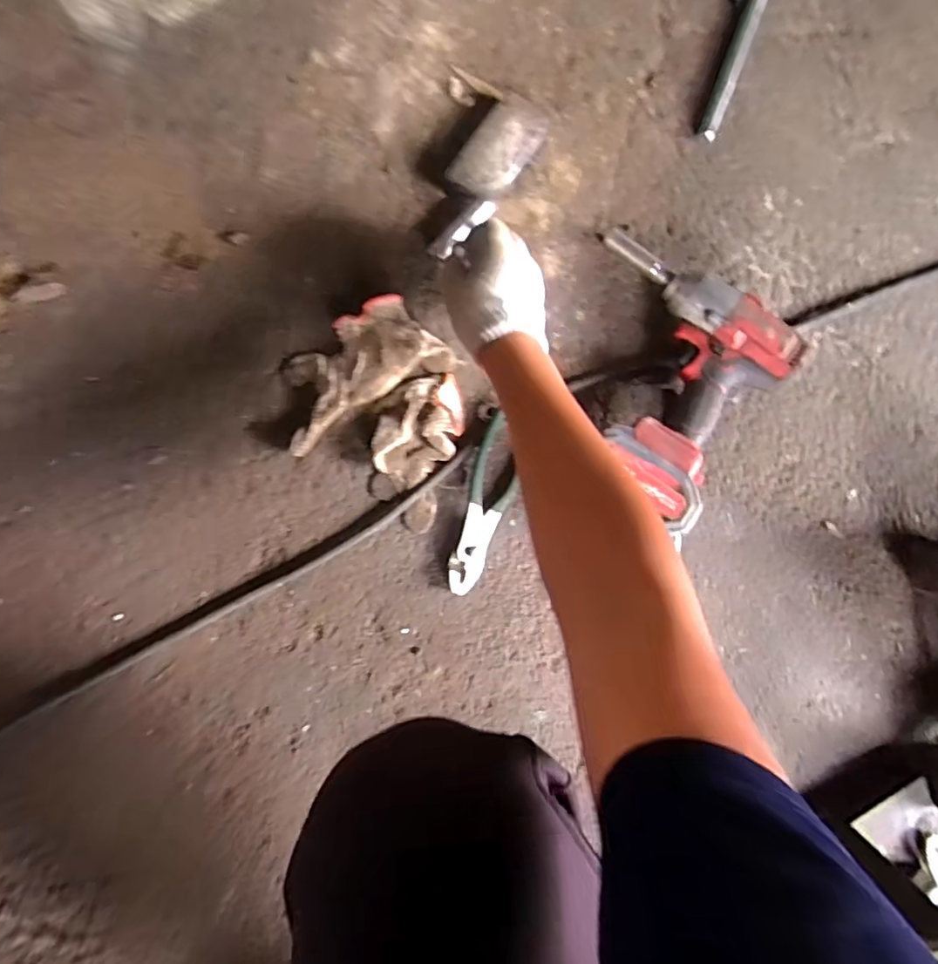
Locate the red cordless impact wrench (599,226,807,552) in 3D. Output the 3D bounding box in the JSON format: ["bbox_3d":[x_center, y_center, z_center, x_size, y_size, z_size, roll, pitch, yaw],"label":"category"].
[{"bbox_3d":[0.179,-0.110,0.592,0.222,0.097,0.251,39,84,-6],"label":"red cordless impact wrench"}]

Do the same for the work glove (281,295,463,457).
[{"bbox_3d":[-0.109,-0.114,0.580,0.178,0.021,0.094,-30,94,-9],"label":"work glove"}]

